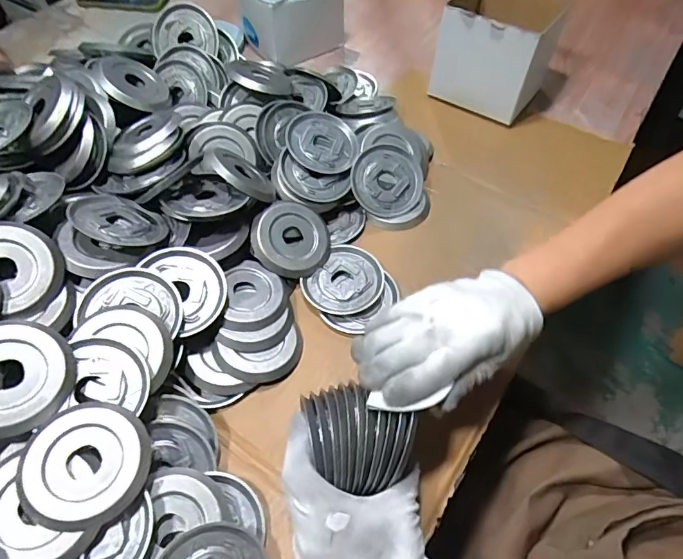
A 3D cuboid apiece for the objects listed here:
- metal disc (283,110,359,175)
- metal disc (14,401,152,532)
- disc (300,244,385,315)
[{"bbox_3d":[-0.023,-0.159,0.536,0.081,0.007,0.084,17,62,-8],"label":"metal disc"},{"bbox_3d":[-0.182,0.131,0.329,0.082,0.008,0.081,6,61,-11],"label":"metal disc"},{"bbox_3d":[0.005,0.001,0.481,0.073,0.006,0.082,33,63,20],"label":"disc"}]

